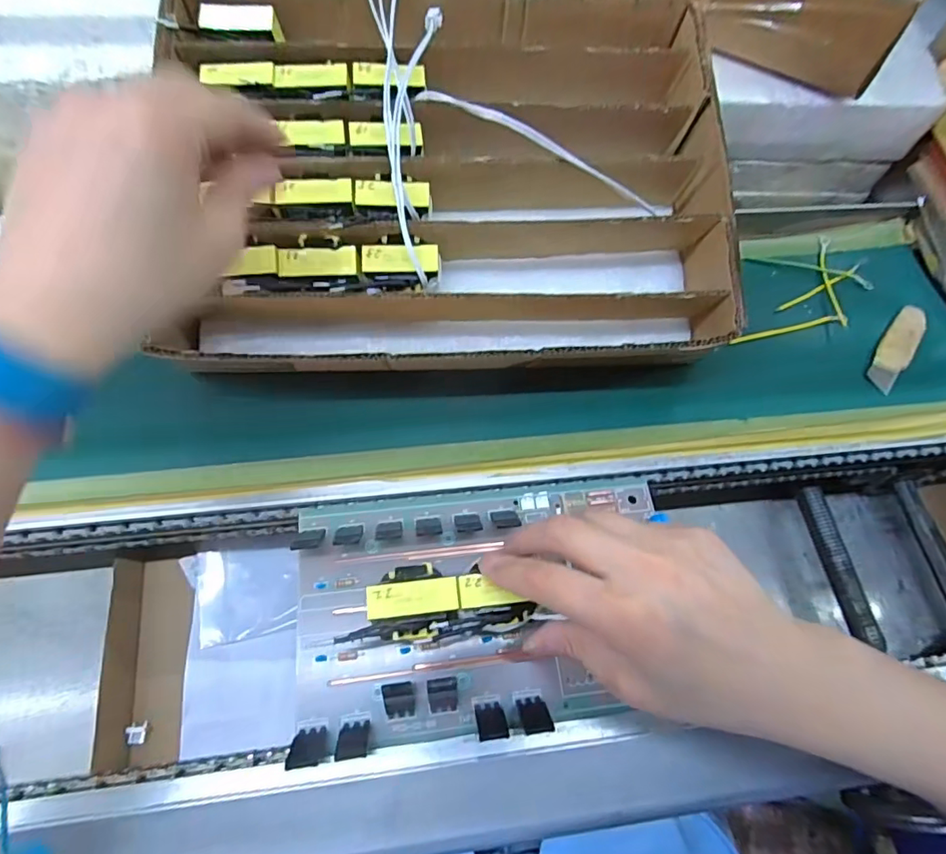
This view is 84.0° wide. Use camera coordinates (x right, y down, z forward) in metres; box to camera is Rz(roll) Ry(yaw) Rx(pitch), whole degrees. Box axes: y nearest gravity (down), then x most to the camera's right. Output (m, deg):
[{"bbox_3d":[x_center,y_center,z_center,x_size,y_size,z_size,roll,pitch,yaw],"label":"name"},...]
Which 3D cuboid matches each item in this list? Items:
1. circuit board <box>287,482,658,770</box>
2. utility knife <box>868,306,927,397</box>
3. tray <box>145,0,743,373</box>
[{"bbox_3d":[0.019,0.091,0.288,0.230,0.058,0.131,-5,64,-5],"label":"circuit board"},{"bbox_3d":[0.316,-0.060,0.389,0.022,0.004,0.097,36,68,13],"label":"utility knife"},{"bbox_3d":[-0.009,-0.163,0.338,0.338,0.067,0.255,-1,85,-7],"label":"tray"}]

